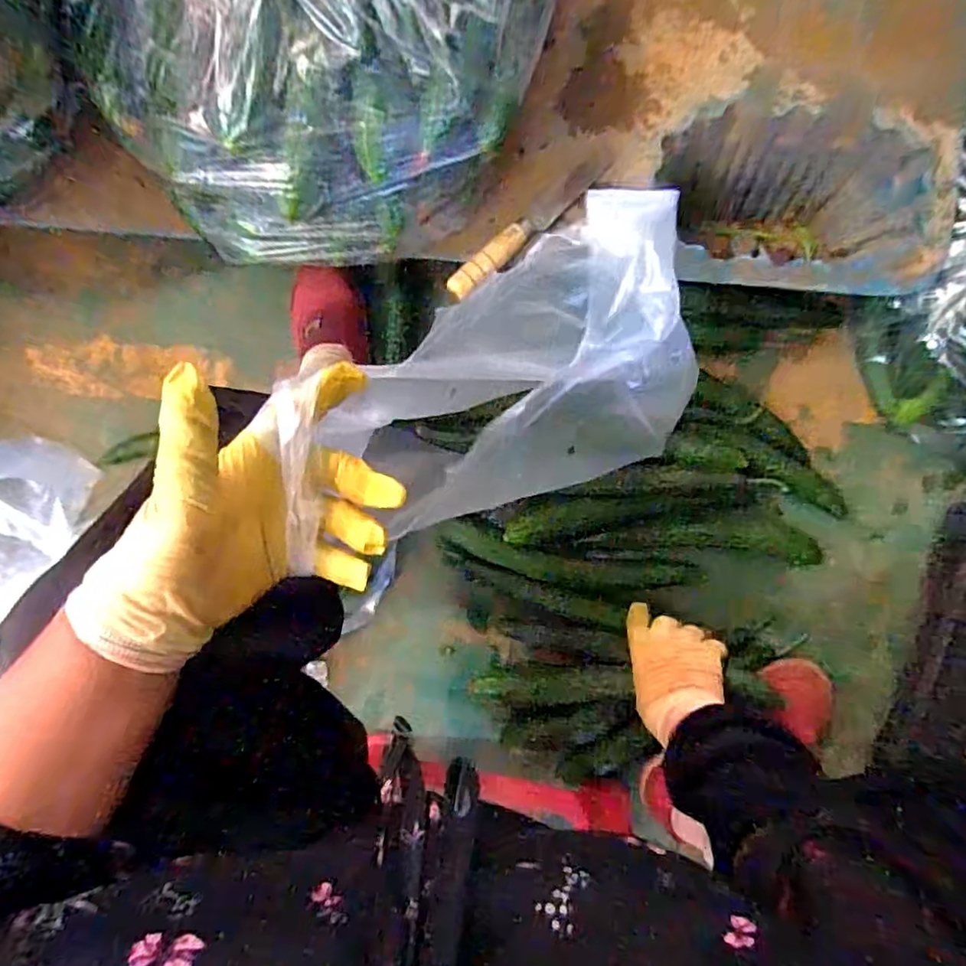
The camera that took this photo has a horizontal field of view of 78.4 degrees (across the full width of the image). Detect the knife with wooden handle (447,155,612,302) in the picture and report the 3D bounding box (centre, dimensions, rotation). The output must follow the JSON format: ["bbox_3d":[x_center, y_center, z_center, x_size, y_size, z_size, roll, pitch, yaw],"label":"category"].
[{"bbox_3d":[0.043,-0.233,0.540,0.187,0.031,0.023,-43,85,4],"label":"knife with wooden handle"}]

